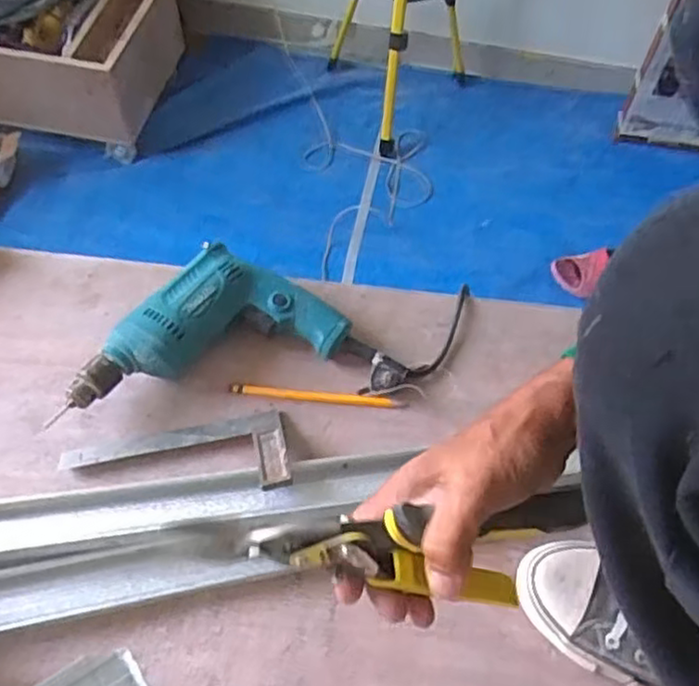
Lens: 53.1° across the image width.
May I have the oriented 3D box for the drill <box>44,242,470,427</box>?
[{"bbox_3d":[-0.071,-0.020,0.692,0.396,0.066,0.158,-3,58,-6],"label":"drill"}]

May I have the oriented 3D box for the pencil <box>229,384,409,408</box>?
[{"bbox_3d":[-0.032,0.051,0.680,0.168,0.004,0.011,5,77,3],"label":"pencil"}]

